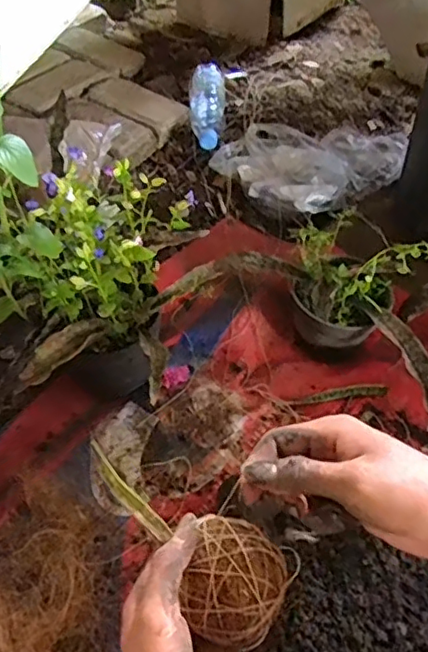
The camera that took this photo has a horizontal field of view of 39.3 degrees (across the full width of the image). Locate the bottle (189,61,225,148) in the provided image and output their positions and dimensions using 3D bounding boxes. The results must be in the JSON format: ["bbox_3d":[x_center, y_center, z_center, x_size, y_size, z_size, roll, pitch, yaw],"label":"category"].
[{"bbox_3d":[-0.012,-0.433,1.187,0.072,0.058,0.241,-1,49,-2],"label":"bottle"}]

